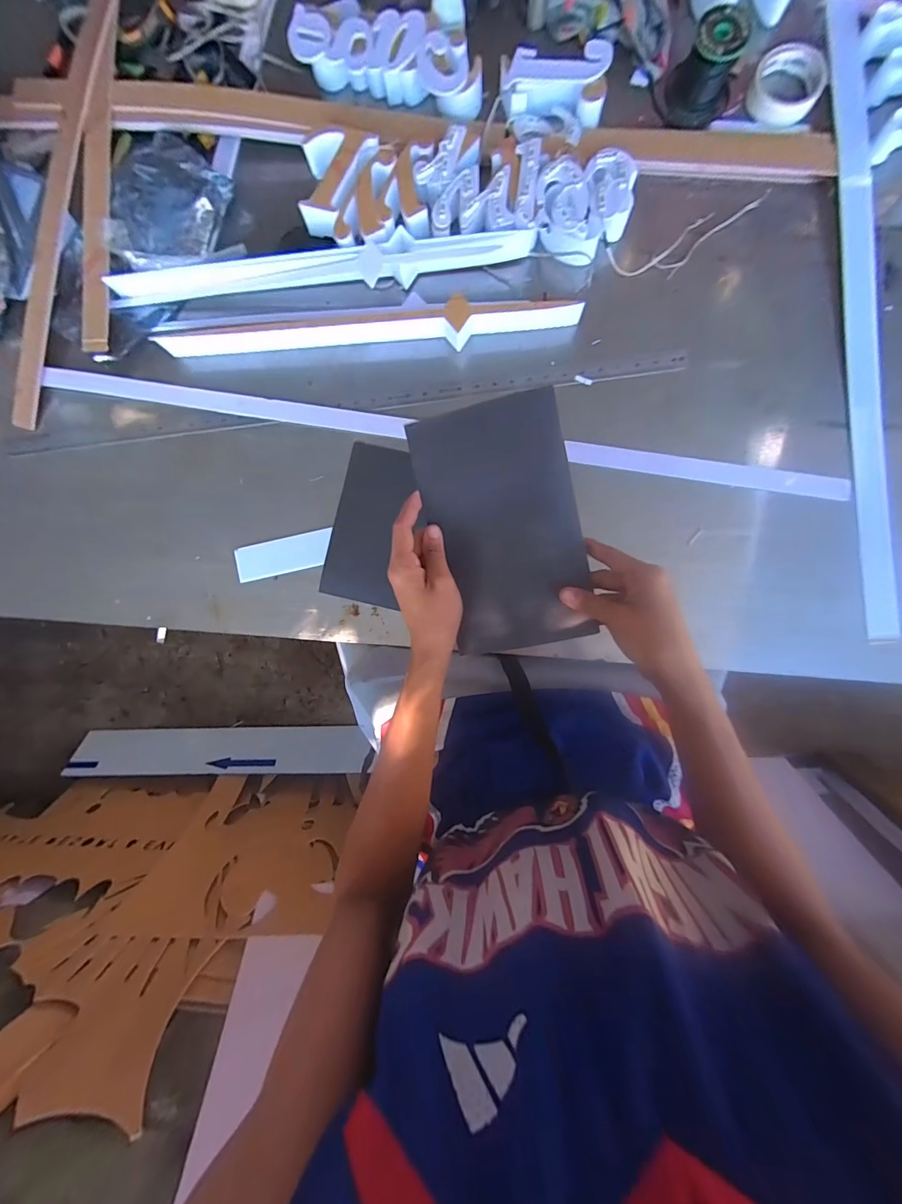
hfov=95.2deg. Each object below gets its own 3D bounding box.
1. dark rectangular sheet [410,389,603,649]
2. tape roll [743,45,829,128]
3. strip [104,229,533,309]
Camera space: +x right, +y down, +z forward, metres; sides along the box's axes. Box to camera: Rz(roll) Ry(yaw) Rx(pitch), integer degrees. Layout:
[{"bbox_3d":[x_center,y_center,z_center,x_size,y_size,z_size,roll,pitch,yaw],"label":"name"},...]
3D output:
[{"bbox_3d":[0.050,-0.068,0.390,0.135,0.013,0.224,-12,97,15],"label":"dark rectangular sheet"},{"bbox_3d":[0.465,-0.719,0.576,0.096,0.026,0.096,0,88,2],"label":"tape roll"},{"bbox_3d":[-0.196,-0.474,0.591,0.612,0.031,0.055,-3,87,2],"label":"strip"}]

